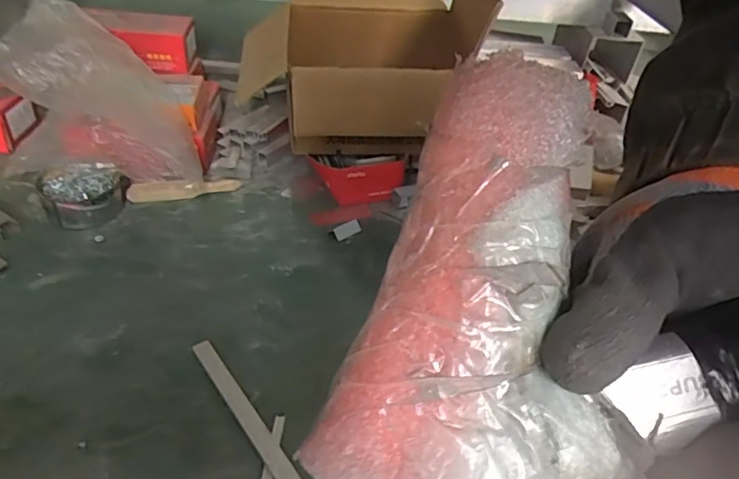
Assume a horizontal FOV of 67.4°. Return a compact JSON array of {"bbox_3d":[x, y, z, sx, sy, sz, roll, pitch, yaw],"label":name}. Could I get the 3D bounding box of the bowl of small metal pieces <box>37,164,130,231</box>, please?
[{"bbox_3d":[-0.634,-0.102,1.233,0.175,0.072,0.155,-14,44,-22],"label":"bowl of small metal pieces"}]

